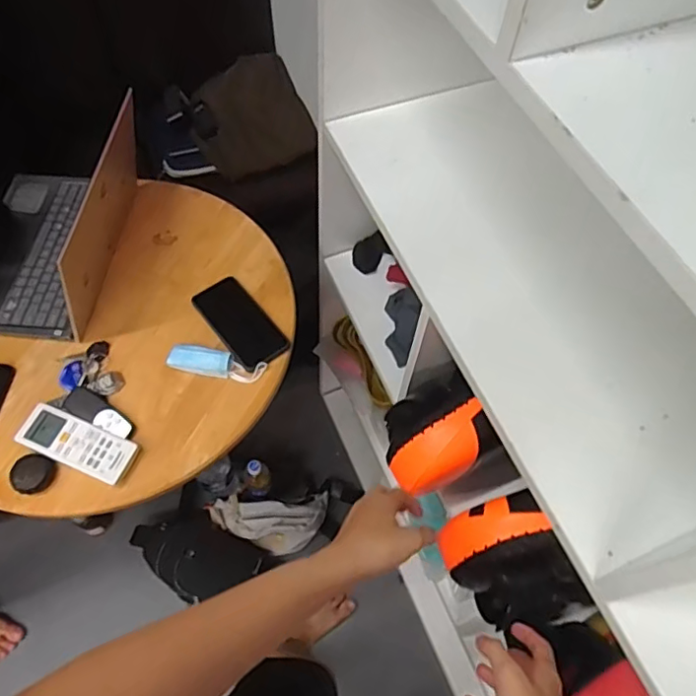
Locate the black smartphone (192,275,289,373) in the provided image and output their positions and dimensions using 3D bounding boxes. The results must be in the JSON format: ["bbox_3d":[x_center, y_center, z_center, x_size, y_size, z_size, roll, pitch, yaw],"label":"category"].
[{"bbox_3d":[-0.168,-0.041,0.872,0.081,0.011,0.170,-31,63,-23],"label":"black smartphone"}]

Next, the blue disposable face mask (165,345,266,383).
[{"bbox_3d":[-0.193,0.023,0.832,0.139,0.024,0.037,10,60,3],"label":"blue disposable face mask"}]

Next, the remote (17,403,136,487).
[{"bbox_3d":[-0.367,0.128,0.763,0.155,0.028,0.061,21,62,9],"label":"remote"}]

